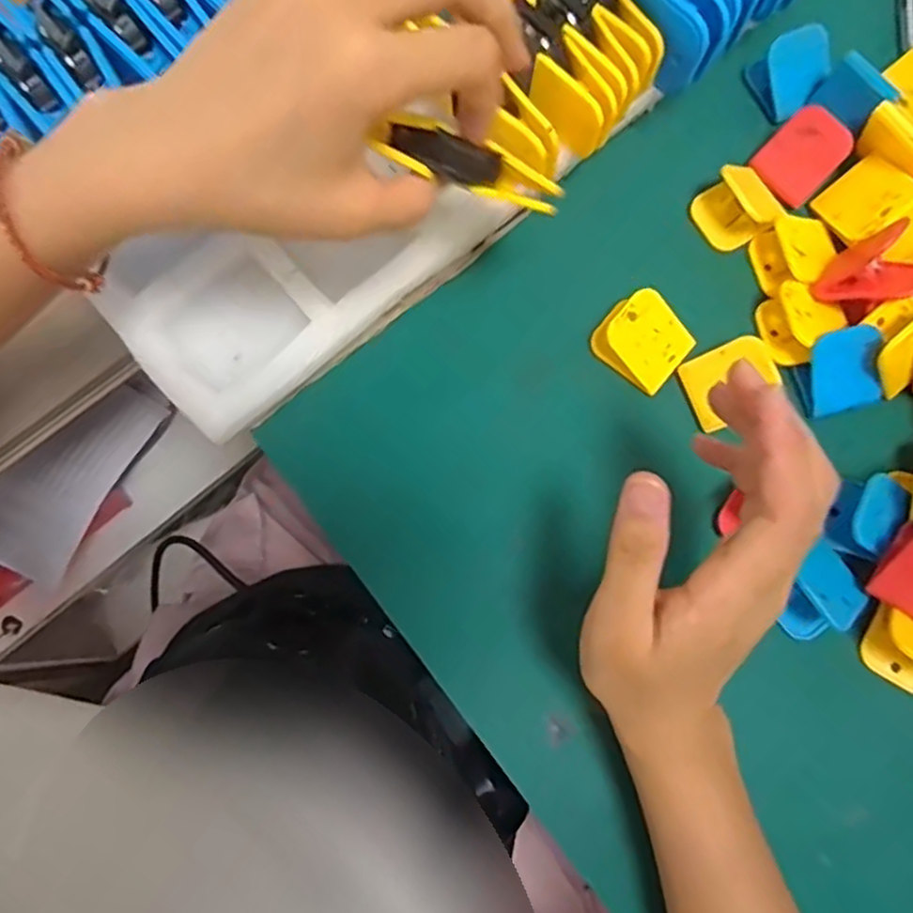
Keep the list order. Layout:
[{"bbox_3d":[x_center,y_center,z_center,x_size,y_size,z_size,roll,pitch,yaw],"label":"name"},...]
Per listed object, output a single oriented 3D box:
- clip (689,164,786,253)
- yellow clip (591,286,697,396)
[{"bbox_3d":[0.144,-0.130,0.362,0.030,0.026,0.035,-28,77,-6],"label":"clip"},{"bbox_3d":[0.094,-0.058,0.351,0.038,0.023,0.042,-44,79,-9],"label":"yellow clip"}]

